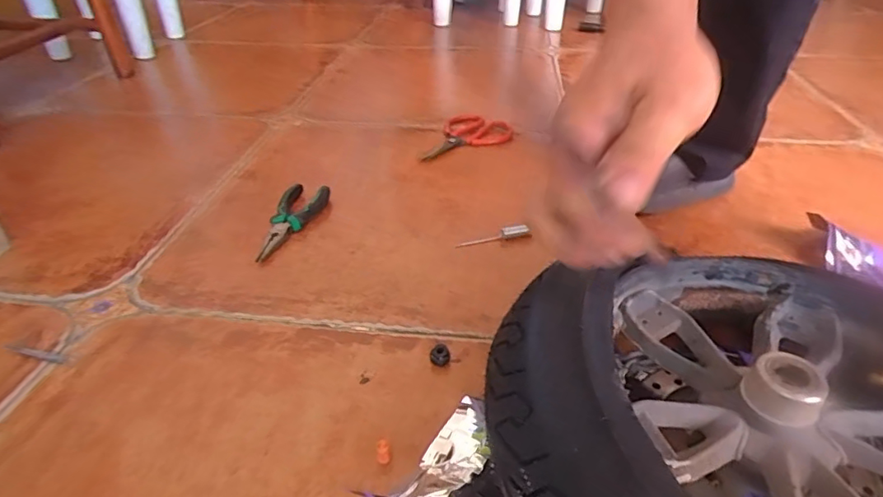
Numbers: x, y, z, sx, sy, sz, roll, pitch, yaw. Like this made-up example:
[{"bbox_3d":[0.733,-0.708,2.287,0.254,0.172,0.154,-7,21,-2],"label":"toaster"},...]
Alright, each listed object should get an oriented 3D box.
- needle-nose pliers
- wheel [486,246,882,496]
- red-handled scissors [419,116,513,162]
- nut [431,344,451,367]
[{"bbox_3d":[-0.188,-0.034,0.653,0.055,0.019,0.155,7,37,11],"label":"needle-nose pliers"},{"bbox_3d":[0.194,0.124,0.353,0.316,0.098,0.318,-1,36,0],"label":"wheel"},{"bbox_3d":[0.042,-0.176,0.862,0.111,0.013,0.187,17,40,22],"label":"red-handled scissors"},{"bbox_3d":[-0.001,0.097,0.476,0.017,0.016,0.016,-1,36,0],"label":"nut"}]

